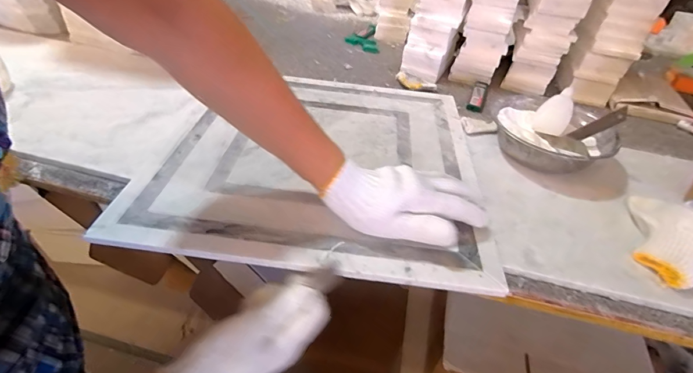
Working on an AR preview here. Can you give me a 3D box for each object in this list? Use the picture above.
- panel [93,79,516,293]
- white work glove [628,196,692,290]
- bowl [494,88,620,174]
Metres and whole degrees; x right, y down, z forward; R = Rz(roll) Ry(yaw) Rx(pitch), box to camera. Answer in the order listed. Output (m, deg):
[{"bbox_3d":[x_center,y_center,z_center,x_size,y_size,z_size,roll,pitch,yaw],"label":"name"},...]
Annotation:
[{"bbox_3d":[-0.028,-0.049,0.487,0.389,0.015,0.394,6,41,2],"label":"panel"},{"bbox_3d":[0.351,0.051,0.394,0.065,0.047,0.128,21,43,18],"label":"white work glove"},{"bbox_3d":[0.284,-0.076,0.518,0.154,0.061,0.140,3,41,-2],"label":"bowl"}]

